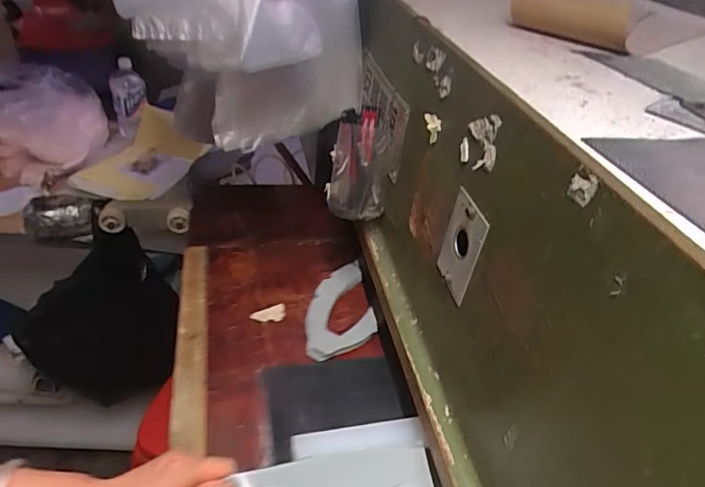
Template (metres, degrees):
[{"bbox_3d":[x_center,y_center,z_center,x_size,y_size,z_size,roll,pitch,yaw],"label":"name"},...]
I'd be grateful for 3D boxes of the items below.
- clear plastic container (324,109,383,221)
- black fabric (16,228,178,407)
[{"bbox_3d":[0.003,-0.102,0.636,0.071,0.128,0.073,5,37,-4],"label":"clear plastic container"},{"bbox_3d":[-0.506,0.151,0.994,0.318,0.396,0.117,7,37,-1],"label":"black fabric"}]

